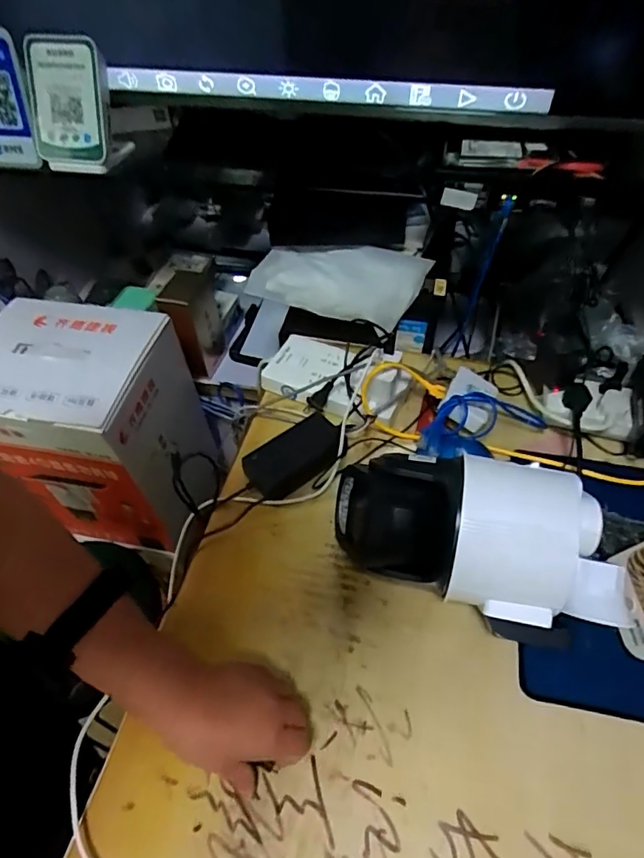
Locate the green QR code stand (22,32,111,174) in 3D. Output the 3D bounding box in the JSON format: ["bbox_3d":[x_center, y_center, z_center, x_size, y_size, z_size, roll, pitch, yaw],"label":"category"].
[{"bbox_3d":[-0.335,-0.429,0.677,0.103,0.137,0.074,6,50,6],"label":"green QR code stand"}]

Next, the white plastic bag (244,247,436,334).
[{"bbox_3d":[0.022,-0.211,0.732,0.247,0.055,0.102,9,50,9],"label":"white plastic bag"}]

